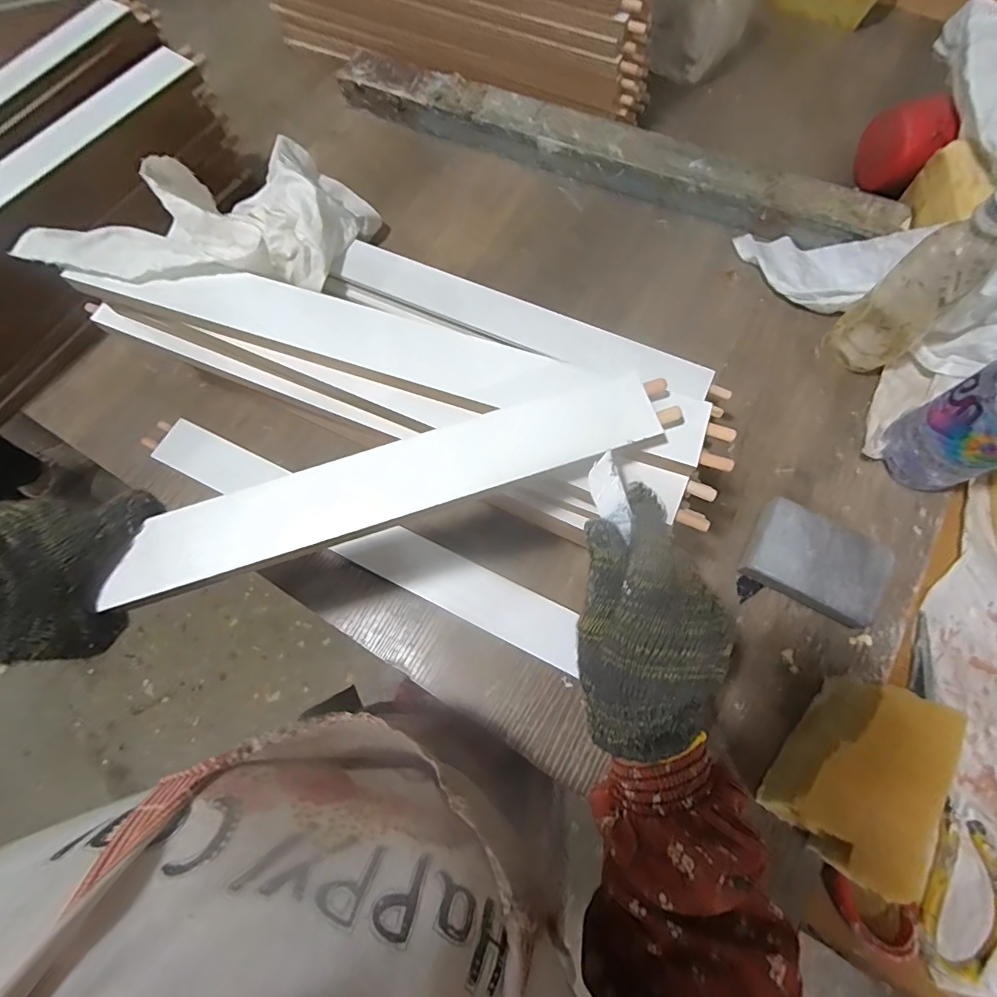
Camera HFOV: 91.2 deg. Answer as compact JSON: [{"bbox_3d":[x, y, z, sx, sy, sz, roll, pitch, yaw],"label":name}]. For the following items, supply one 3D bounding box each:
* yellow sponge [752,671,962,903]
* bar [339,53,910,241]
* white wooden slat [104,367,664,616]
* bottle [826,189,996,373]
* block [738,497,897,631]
[{"bbox_3d":[0.260,0.196,0.346,0.079,0.060,0.122,38,77,13],"label":"yellow sponge"},{"bbox_3d":[0.105,-0.397,0.555,0.641,0.042,0.065,24,74,10],"label":"bar"},{"bbox_3d":[-0.057,-0.011,0.283,0.323,0.008,0.046,-18,72,-2],"label":"white wooden slat"},{"bbox_3d":[0.355,-0.173,0.405,0.061,0.167,0.060,-34,74,-9],"label":"bottle"},{"bbox_3d":[0.261,0.053,0.406,0.105,0.027,0.075,26,74,10],"label":"block"}]

